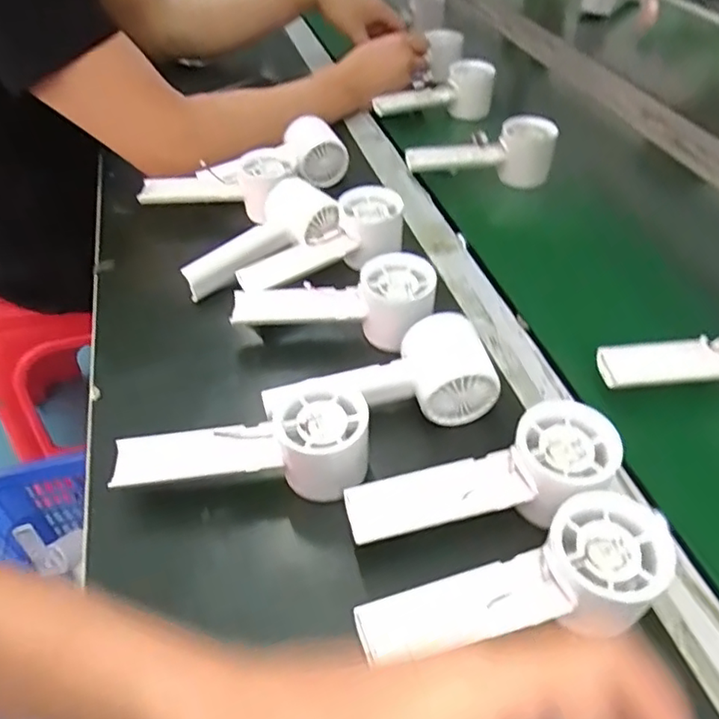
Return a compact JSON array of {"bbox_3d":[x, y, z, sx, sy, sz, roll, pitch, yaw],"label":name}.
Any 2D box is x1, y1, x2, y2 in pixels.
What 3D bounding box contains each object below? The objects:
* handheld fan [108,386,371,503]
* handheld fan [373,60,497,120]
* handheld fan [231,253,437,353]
[{"bbox_3d":[-0.072,0.064,0.377,0.158,0.058,0.059,-8,45,-3],"label":"handheld fan"},{"bbox_3d":[0.093,-0.341,0.768,0.154,0.072,0.045,-8,45,-3],"label":"handheld fan"},{"bbox_3d":[-0.014,-0.045,0.478,0.149,0.058,0.077,7,46,11],"label":"handheld fan"}]

